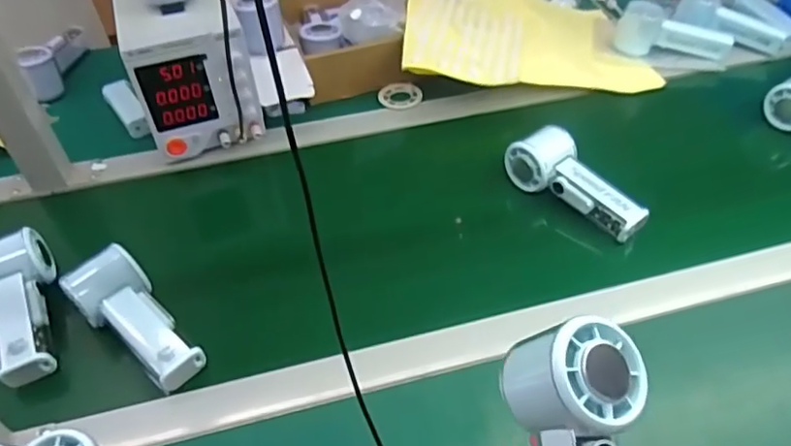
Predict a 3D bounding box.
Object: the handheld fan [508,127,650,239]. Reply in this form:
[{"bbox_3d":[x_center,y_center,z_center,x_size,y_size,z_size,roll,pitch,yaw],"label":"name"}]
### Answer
[{"bbox_3d":[0.191,-0.047,0.611,0.057,0.048,0.156,-33,53,-27],"label":"handheld fan"}]

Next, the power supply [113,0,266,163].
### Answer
[{"bbox_3d":[-0.257,-0.221,0.720,0.124,0.141,0.243,-16,47,-13],"label":"power supply"}]

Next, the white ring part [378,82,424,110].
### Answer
[{"bbox_3d":[0.007,-0.169,0.775,0.056,0.009,0.056,-1,45,1],"label":"white ring part"}]

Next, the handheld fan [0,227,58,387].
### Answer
[{"bbox_3d":[-0.337,0.071,0.524,0.061,0.049,0.141,-25,49,-21],"label":"handheld fan"}]

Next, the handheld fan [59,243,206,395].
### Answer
[{"bbox_3d":[-0.226,0.081,0.508,0.142,0.045,0.061,32,55,30],"label":"handheld fan"}]

